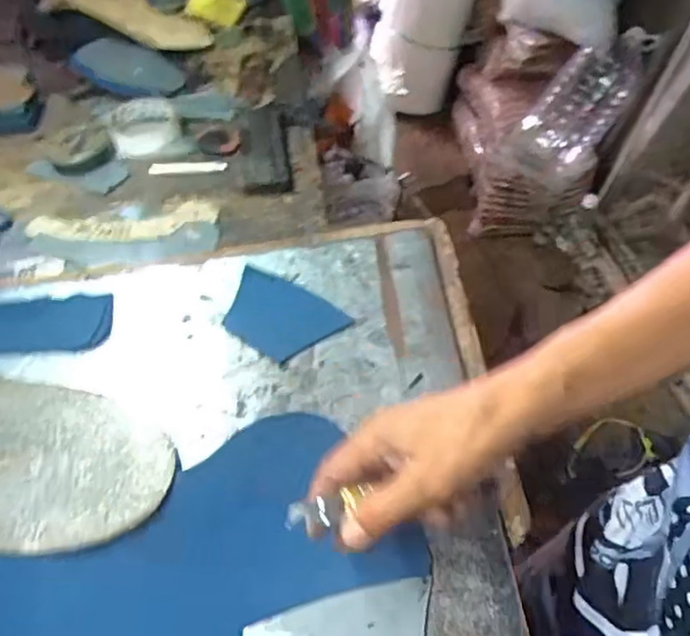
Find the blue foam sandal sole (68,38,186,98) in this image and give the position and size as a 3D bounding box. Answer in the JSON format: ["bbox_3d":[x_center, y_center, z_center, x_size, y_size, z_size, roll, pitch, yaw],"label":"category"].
[{"bbox_3d":[-0.311,-0.355,0.911,0.147,0.063,0.010,15,8,-13],"label":"blue foam sandal sole"}]

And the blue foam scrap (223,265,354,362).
[{"bbox_3d":[-0.059,-0.002,0.569,0.111,0.012,0.071,28,58,25],"label":"blue foam scrap"}]

